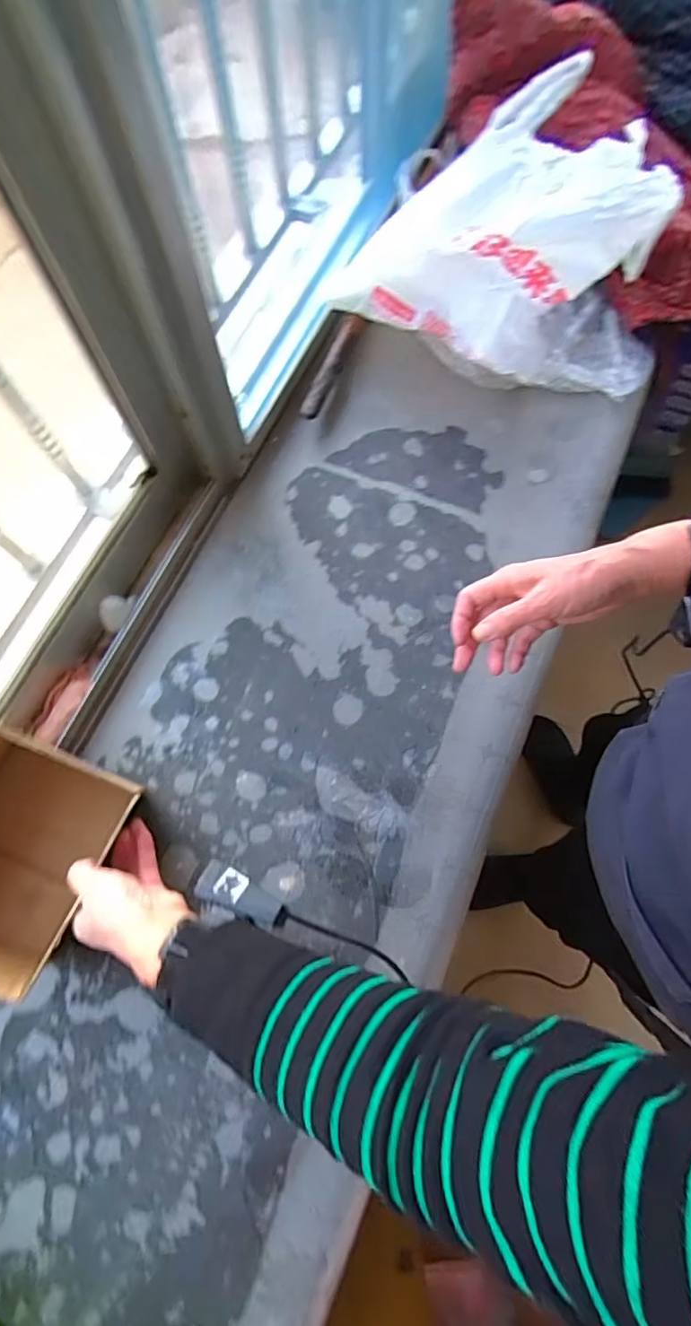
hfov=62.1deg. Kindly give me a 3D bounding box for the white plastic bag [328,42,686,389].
[{"bbox_3d":[0.216,-0.508,0.692,0.367,0.194,0.294,23,73,10],"label":"white plastic bag"}]

